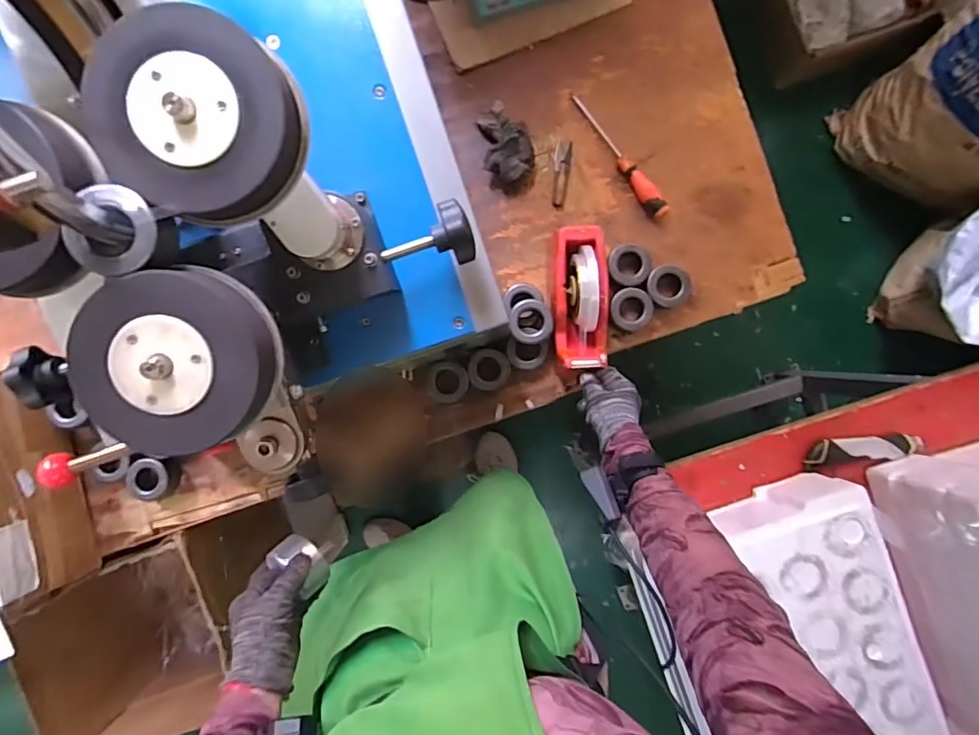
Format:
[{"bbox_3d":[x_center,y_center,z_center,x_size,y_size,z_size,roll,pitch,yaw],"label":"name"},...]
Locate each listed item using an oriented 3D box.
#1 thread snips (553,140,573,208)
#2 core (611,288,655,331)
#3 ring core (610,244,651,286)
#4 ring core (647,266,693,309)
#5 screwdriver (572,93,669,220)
[{"bbox_3d":[0.108,-0.289,0.789,0.025,0.004,0.097,8,91,2],"label":"thread snips"},{"bbox_3d":[0.205,-0.083,0.768,0.060,0.041,0.061,0,91,2],"label":"core"},{"bbox_3d":[0.202,-0.147,0.766,0.057,0.040,0.060,0,91,2],"label":"ring core"},{"bbox_3d":[0.259,-0.117,0.767,0.060,0.046,0.061,0,91,2],"label":"ring core"},{"bbox_3d":[0.189,-0.310,0.772,0.025,0.031,0.220,-35,89,2],"label":"screwdriver"}]

